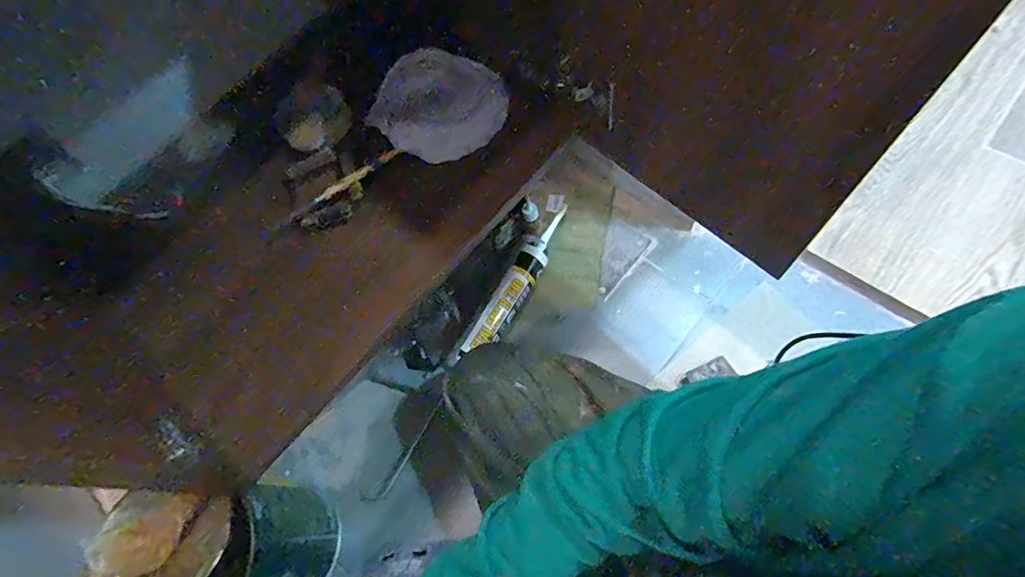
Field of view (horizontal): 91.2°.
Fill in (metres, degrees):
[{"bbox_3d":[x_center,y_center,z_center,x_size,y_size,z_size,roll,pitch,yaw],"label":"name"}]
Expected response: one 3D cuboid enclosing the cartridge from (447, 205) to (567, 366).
[{"bbox_3d":[0.009,-0.003,0.737,0.043,0.044,0.263,29,72,17],"label":"cartridge"}]

